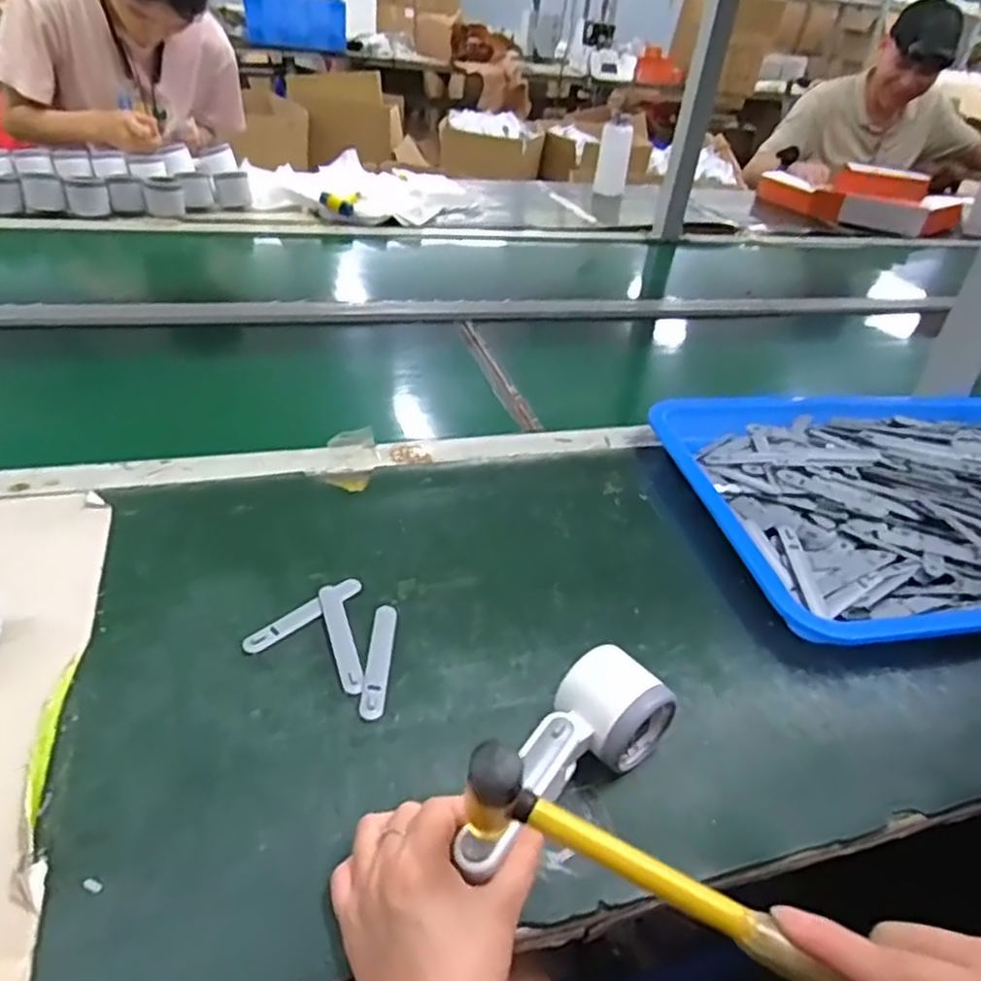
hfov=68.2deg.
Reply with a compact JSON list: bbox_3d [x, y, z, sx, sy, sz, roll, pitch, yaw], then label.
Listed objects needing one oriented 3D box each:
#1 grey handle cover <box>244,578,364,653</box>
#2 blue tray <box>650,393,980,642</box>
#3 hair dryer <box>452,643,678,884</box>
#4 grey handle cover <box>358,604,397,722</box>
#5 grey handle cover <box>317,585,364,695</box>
[{"bbox_3d":[-0.131,0.087,0.514,0.018,0.004,0.095,34,45,31],"label":"grey handle cover"},{"bbox_3d":[0.406,0.005,0.687,0.464,0.039,0.325,-3,38,-14],"label":"blue tray"},{"bbox_3d":[0.037,0.151,0.408,0.056,0.042,0.159,35,44,31],"label":"hair dryer"},{"bbox_3d":[-0.075,0.113,0.490,0.015,0.004,0.096,5,37,-3],"label":"grey handle cover"},{"bbox_3d":[-0.104,0.100,0.501,0.015,0.004,0.096,-10,40,-21],"label":"grey handle cover"}]

